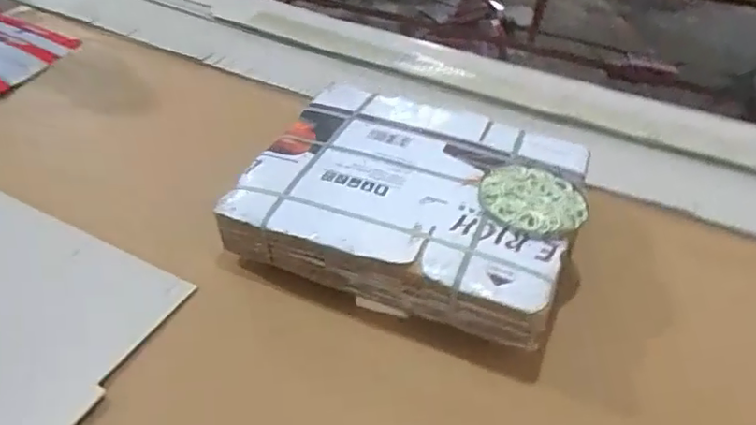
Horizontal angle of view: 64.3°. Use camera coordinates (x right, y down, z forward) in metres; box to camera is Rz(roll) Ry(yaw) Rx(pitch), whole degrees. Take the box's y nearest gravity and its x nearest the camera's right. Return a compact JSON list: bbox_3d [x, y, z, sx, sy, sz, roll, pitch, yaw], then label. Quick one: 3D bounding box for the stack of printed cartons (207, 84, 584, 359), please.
[{"bbox_3d":[0.064,-0.033,1.020,0.518,0.116,0.436,17,43,15],"label":"stack of printed cartons"}]

